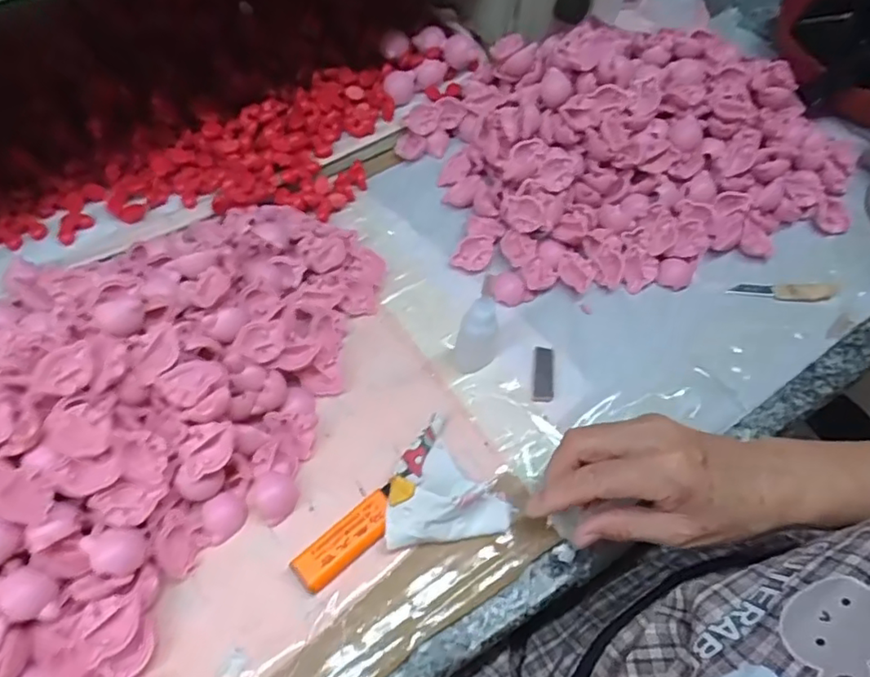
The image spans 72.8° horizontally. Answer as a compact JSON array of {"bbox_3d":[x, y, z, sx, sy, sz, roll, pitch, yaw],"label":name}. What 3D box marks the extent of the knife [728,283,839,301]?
[{"bbox_3d":[0.283,-0.038,0.478,0.087,0.004,0.015,1,63,-4],"label":"knife"}]

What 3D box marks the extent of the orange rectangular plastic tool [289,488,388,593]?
[{"bbox_3d":[-0.055,0.125,0.366,0.068,0.018,0.027,-40,72,-21],"label":"orange rectangular plastic tool"}]

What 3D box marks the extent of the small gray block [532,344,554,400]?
[{"bbox_3d":[0.080,0.026,0.432,0.015,0.004,0.044,9,63,0],"label":"small gray block"}]

